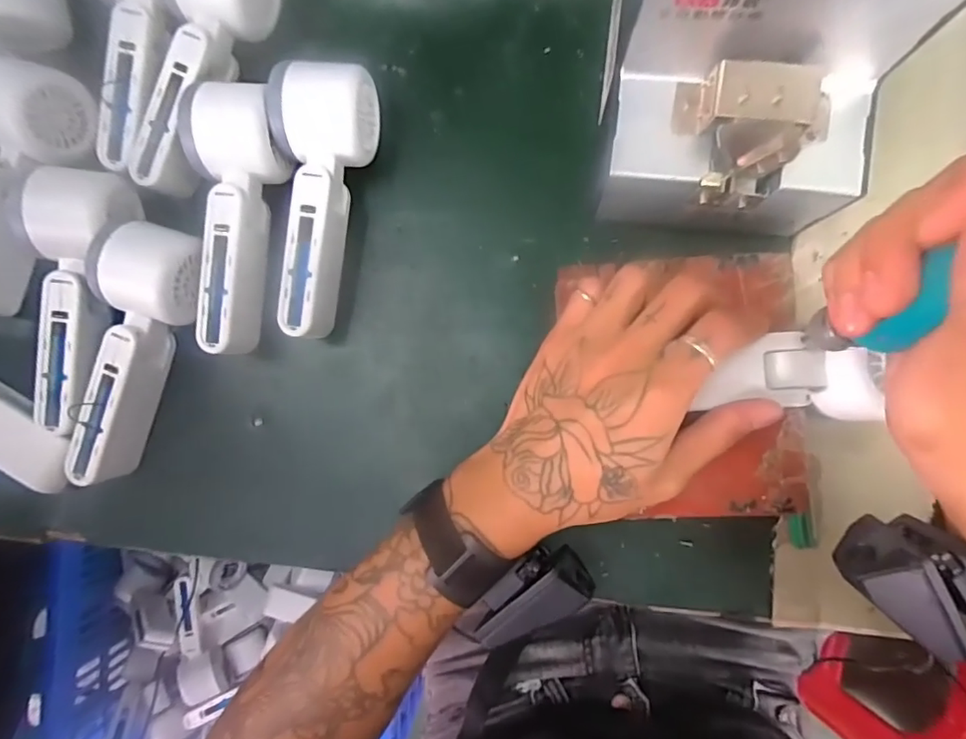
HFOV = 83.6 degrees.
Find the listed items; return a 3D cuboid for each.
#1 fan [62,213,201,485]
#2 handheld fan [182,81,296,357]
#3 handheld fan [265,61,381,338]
[{"bbox_3d":[-0.216,-0.008,0.345,0.057,0.059,0.165,9,88,5],"label":"fan"},{"bbox_3d":[-0.152,-0.092,0.336,0.053,0.040,0.160,4,97,6],"label":"handheld fan"},{"bbox_3d":[-0.102,-0.102,0.338,0.053,0.051,0.163,7,96,6],"label":"handheld fan"}]

